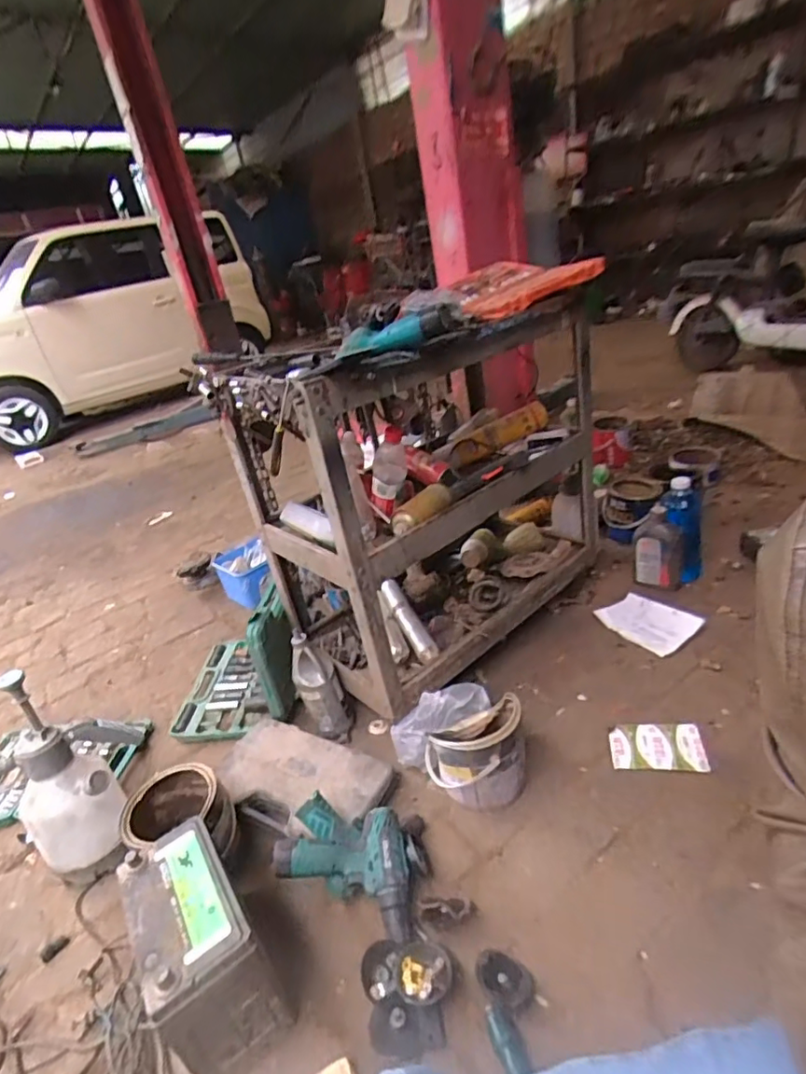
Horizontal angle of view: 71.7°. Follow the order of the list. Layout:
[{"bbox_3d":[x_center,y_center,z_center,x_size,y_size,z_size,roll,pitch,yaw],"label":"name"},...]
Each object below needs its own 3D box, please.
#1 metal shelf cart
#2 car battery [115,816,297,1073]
[{"bbox_3d":[0.060,-0.133,1.210,0.841,0.648,0.438,-29,32,-32],"label":"metal shelf cart"},{"bbox_3d":[-0.262,0.538,0.736,0.123,0.196,0.223,-24,33,-26],"label":"car battery"}]

